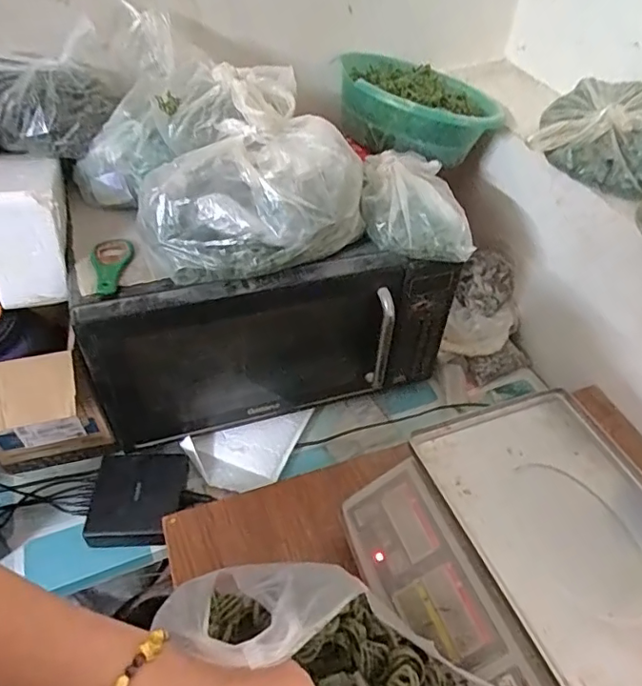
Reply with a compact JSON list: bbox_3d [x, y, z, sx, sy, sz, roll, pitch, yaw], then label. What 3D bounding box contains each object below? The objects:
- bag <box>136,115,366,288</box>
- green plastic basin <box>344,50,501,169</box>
[{"bbox_3d":[-0.069,-0.150,0.573,0.239,0.112,0.119,-7,47,-10],"label":"bag"},{"bbox_3d":[0.145,-0.352,0.797,0.217,0.092,0.217,2,46,-2],"label":"green plastic basin"}]

